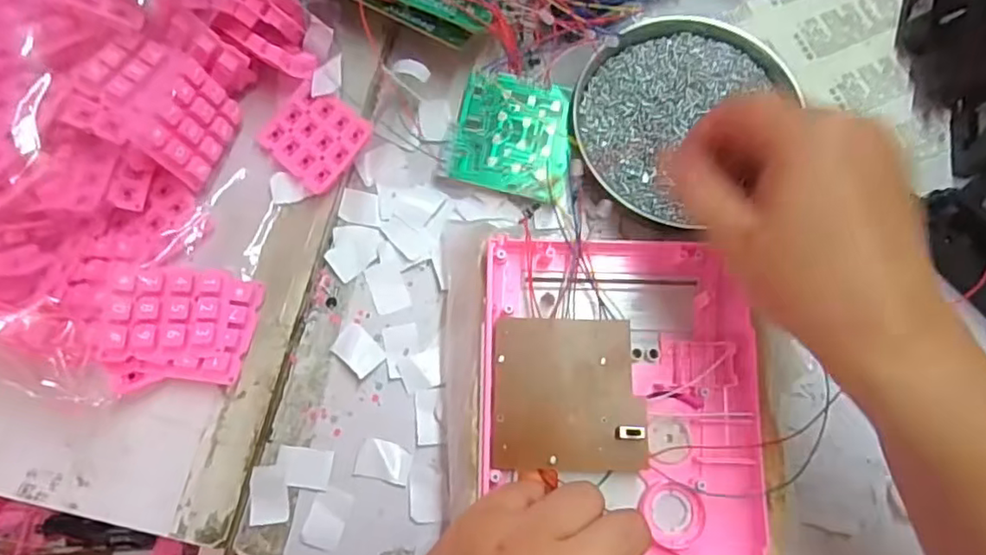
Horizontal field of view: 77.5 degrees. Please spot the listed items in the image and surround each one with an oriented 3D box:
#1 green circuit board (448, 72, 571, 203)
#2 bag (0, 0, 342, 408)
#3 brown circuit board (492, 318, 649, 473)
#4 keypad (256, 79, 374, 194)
[{"bbox_3d":[0.013,-0.086,0.367,0.067,0.011,0.068,12,76,3],"label":"green circuit board"},{"bbox_3d":[-0.203,-0.081,0.327,0.223,0.078,0.269,14,78,3],"label":"bag"},{"bbox_3d":[0.037,0.057,0.302,0.073,0.008,0.073,2,77,0],"label":"brown circuit board"},{"bbox_3d":[-0.104,-0.082,0.360,0.056,0.017,0.050,40,80,8],"label":"keypad"}]

